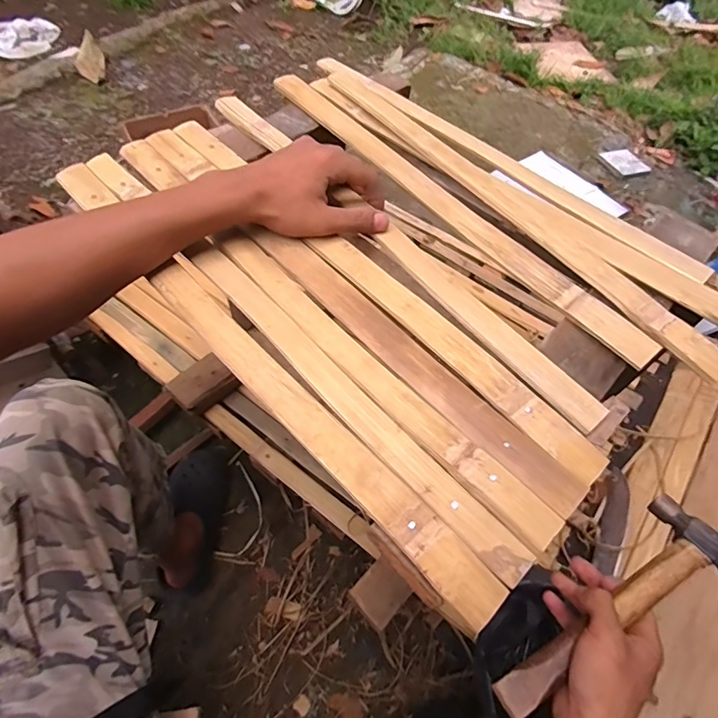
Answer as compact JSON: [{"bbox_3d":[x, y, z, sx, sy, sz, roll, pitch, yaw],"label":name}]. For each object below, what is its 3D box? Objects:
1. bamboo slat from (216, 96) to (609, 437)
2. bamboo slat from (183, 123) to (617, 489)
[{"bbox_3d":[0.013,-0.118,0.415,0.032,0.015,0.494,-34,66,-22],"label":"bamboo slat"},{"bbox_3d":[-0.007,-0.085,0.387,0.033,0.011,0.496,-38,66,-24],"label":"bamboo slat"}]

